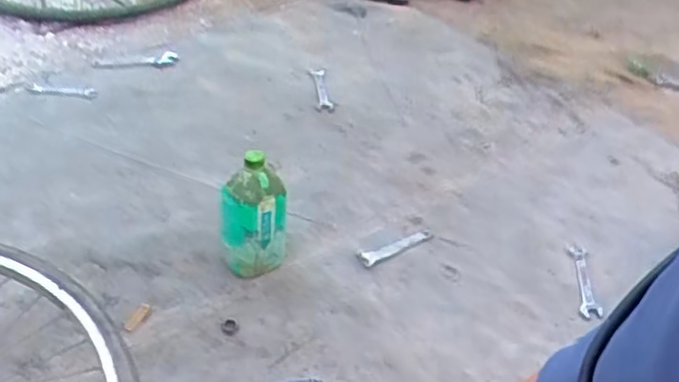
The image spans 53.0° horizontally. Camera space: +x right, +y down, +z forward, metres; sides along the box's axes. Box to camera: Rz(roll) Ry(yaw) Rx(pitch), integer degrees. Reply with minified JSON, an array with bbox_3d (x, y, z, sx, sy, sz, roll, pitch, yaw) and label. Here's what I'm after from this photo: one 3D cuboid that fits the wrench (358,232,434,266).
[{"bbox_3d":[0.096,0.095,1.160,0.131,0.013,0.028,-20,44,-8],"label":"wrench"}]

